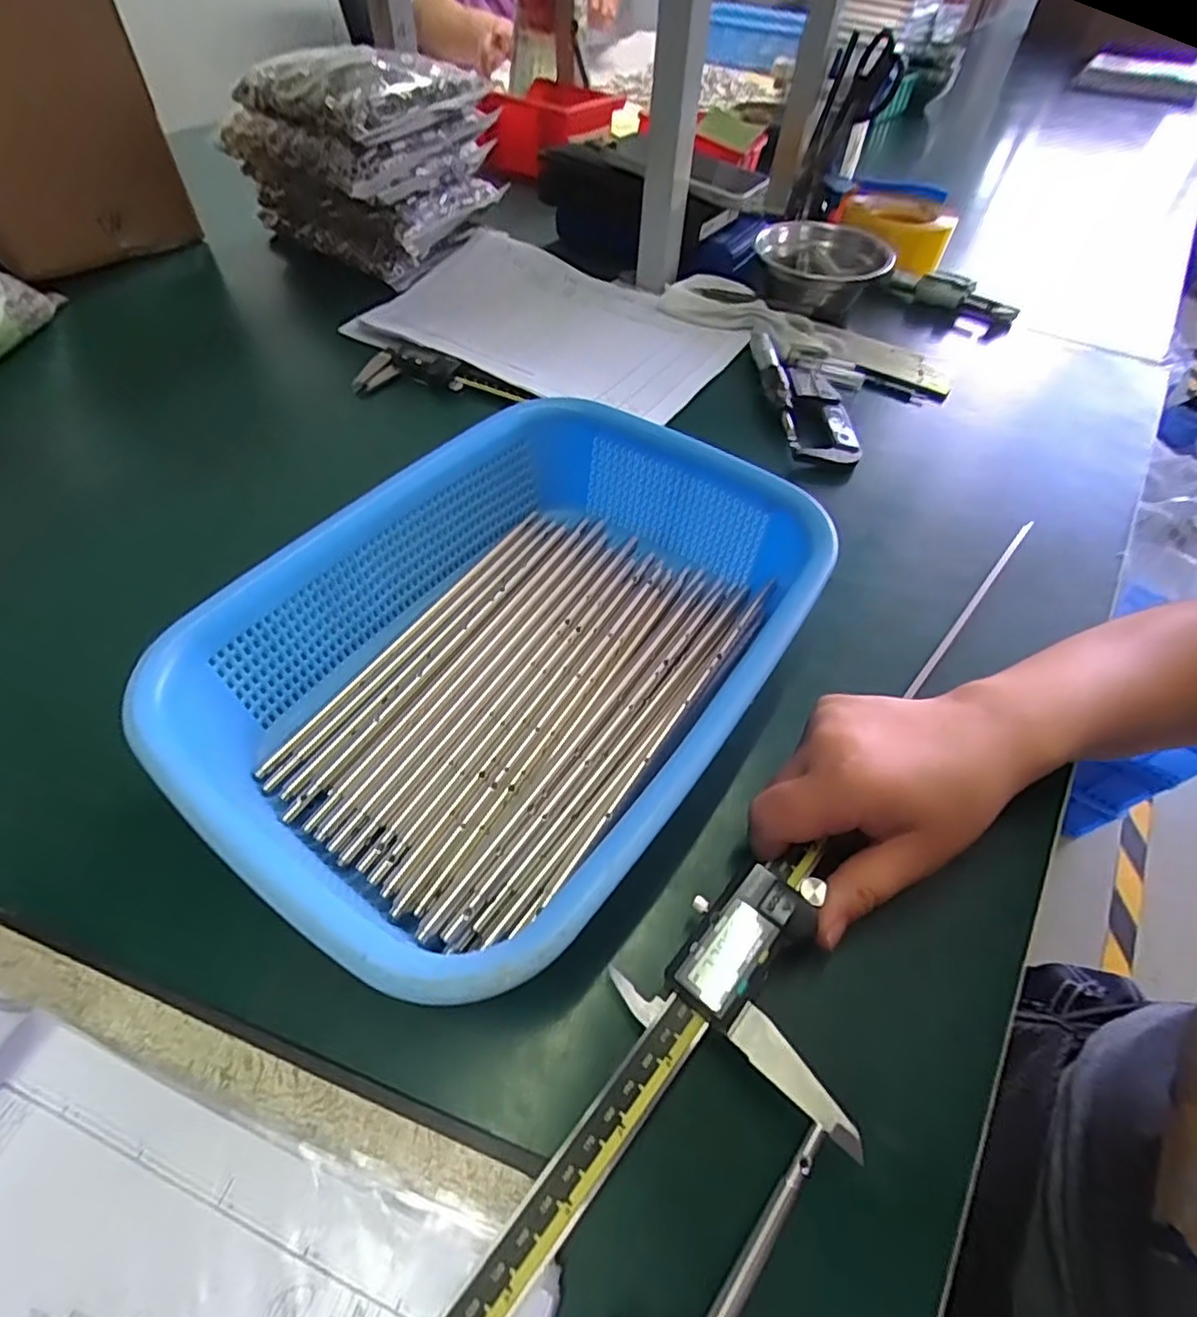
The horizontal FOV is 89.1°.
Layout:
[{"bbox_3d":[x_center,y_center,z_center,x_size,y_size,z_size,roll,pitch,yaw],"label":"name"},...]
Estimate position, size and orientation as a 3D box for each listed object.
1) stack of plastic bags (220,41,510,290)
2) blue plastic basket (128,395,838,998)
[{"bbox_3d":[-0.232,-0.497,0.603,0.215,0.144,0.167,31,58,19],"label":"stack of plastic bags"},{"bbox_3d":[-0.034,-0.005,0.295,0.197,0.079,0.283,31,58,21],"label":"blue plastic basket"}]

